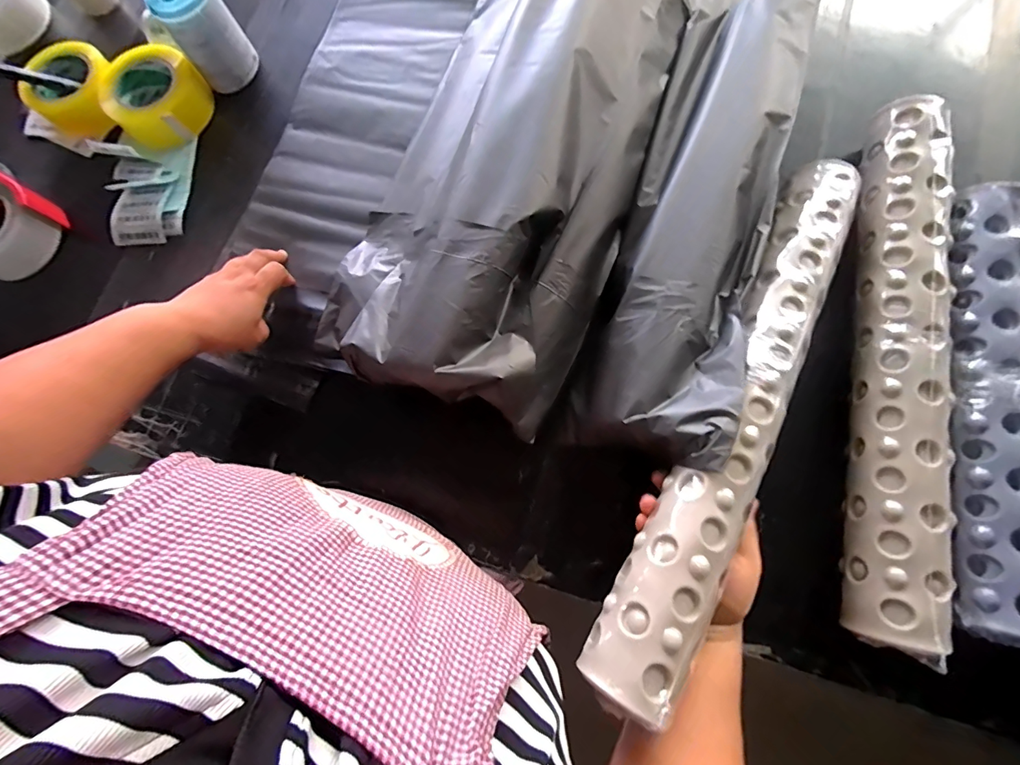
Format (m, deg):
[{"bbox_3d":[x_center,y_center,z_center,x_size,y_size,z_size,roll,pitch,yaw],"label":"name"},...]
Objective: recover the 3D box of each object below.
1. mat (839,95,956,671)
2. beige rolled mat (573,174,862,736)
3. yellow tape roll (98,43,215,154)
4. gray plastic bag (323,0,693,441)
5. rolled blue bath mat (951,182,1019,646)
[{"bbox_3d":[0.397,-0.036,0.453,0.069,0.070,0.571,12,78,5],"label":"mat"},{"bbox_3d":[0.220,0.004,0.401,0.066,0.047,0.560,29,73,8],"label":"beige rolled mat"},{"bbox_3d":[-0.476,-0.385,0.600,0.119,0.047,0.127,41,82,10],"label":"yellow tape roll"},{"bbox_3d":[0.012,-0.246,0.495,0.287,0.125,0.568,18,78,6],"label":"gray plastic bag"},{"bbox_3d":[0.481,0.014,0.439,0.094,0.064,0.446,13,78,5],"label":"rolled blue bath mat"}]

